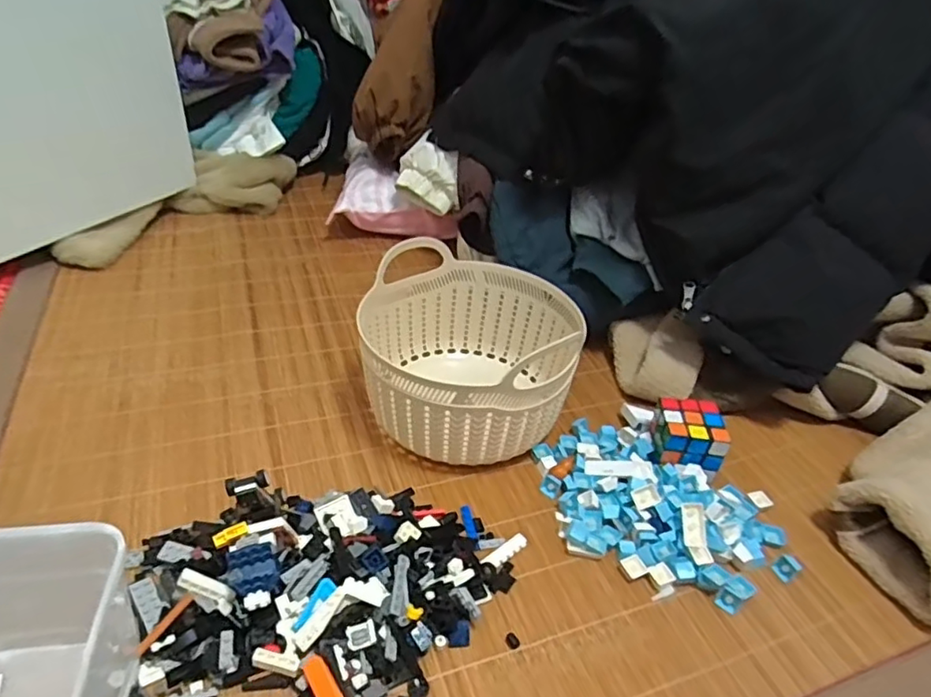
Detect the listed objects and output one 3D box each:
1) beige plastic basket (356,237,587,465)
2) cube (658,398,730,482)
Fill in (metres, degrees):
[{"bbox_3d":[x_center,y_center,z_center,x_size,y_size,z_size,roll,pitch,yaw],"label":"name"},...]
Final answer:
[{"bbox_3d":[0.001,0.014,0.633,0.211,0.122,0.225,10,37,6],"label":"beige plastic basket"},{"bbox_3d":[0.224,0.092,0.603,0.056,0.062,0.063,7,37,2],"label":"cube"}]

